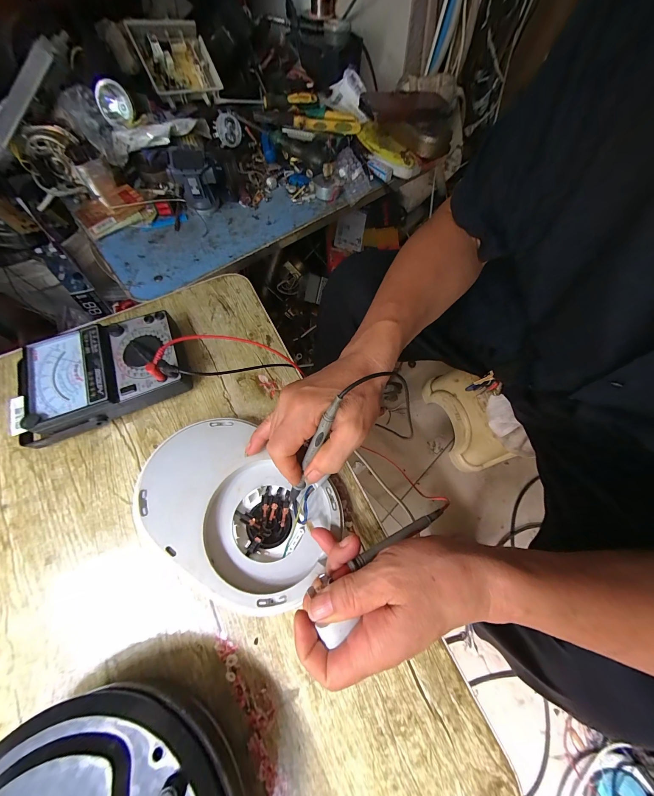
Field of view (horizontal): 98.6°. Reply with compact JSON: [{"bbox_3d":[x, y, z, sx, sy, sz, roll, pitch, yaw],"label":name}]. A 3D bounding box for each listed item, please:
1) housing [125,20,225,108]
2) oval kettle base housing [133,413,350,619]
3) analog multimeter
[{"bbox_3d":[-0.269,-0.597,0.508,0.122,0.040,0.123,-26,105,-22],"label":"housing"},{"bbox_3d":[-0.089,0.105,0.280,0.189,0.031,0.134,37,57,4],"label":"oval kettle base housing"},{"bbox_3d":[-0.275,-0.027,0.342,0.193,0.048,0.115,-23,71,-9],"label":"analog multimeter"}]

